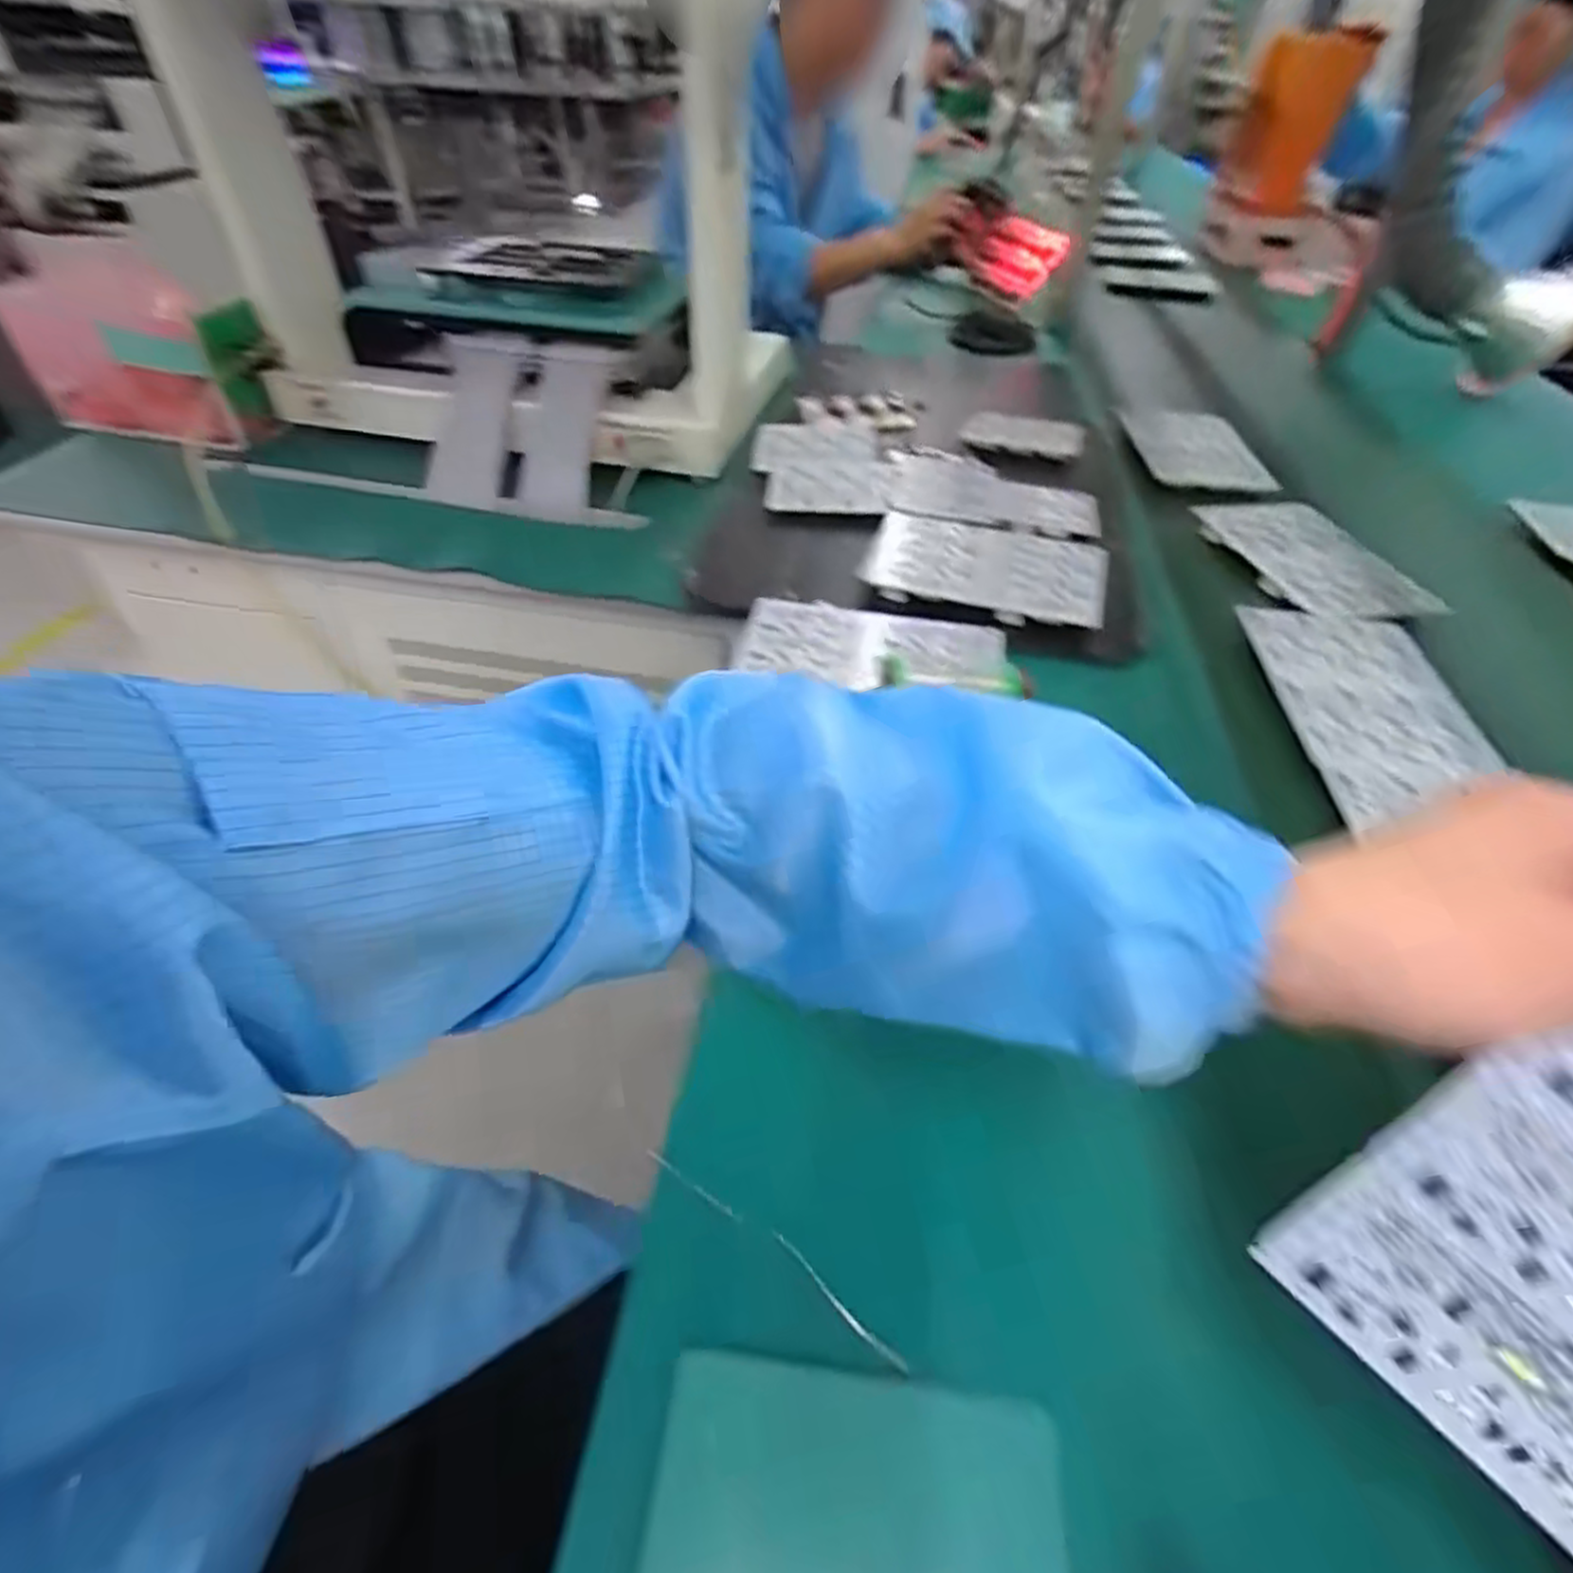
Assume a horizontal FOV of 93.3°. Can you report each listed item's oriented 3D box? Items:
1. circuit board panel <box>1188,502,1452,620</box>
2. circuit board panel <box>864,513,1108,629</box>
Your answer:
[{"bbox_3d":[0.522,-0.228,0.740,0.125,0.011,0.218,-5,46,-7],"label":"circuit board panel"},{"bbox_3d":[0.187,-0.209,0.705,0.216,0.014,0.156,11,47,12],"label":"circuit board panel"}]

